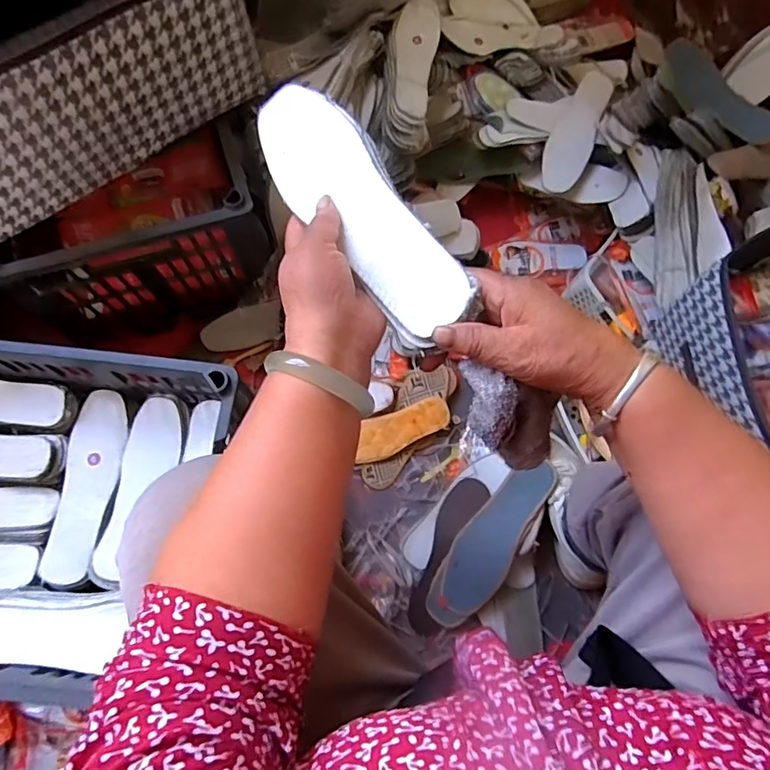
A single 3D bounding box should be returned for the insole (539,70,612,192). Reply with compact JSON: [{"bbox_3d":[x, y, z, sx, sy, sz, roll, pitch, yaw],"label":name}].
[{"bbox_3d":[0.314,-0.423,0.844,0.074,0.023,0.225,20,78,7],"label":"insole"}]

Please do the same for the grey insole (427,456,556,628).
[{"bbox_3d":[0.154,0.227,0.755,0.086,0.011,0.265,28,84,21],"label":"grey insole"}]

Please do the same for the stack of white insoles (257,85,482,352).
[{"bbox_3d":[-0.020,-0.127,0.377,0.070,0.030,0.227,-39,73,14],"label":"stack of white insoles"}]

